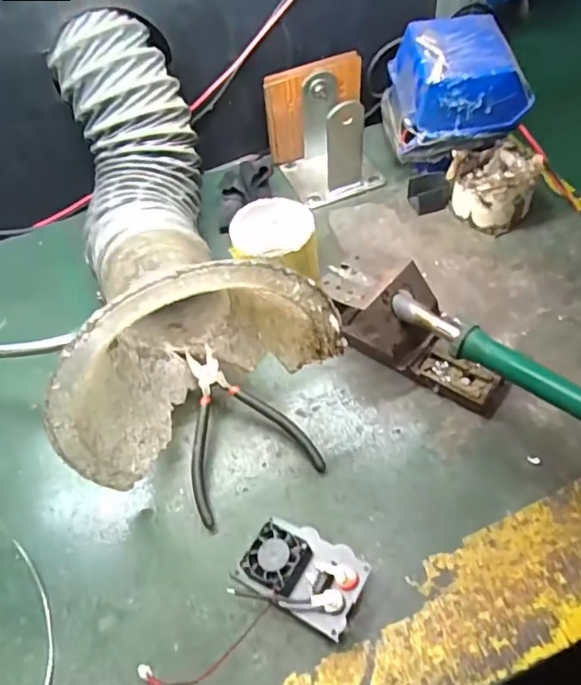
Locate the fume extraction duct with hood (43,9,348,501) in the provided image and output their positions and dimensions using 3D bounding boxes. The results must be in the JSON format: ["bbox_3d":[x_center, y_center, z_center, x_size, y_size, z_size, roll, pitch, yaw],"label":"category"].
[{"bbox_3d":[-0.140,-0.092,0.501,0.204,0.197,0.359,-25,57,-12],"label":"fume extraction duct with hood"}]

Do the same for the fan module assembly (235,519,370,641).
[{"bbox_3d":[0.009,0.167,0.412,0.087,0.028,0.057,24,61,19],"label":"fan module assembly"}]

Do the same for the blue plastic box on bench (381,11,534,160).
[{"bbox_3d":[0.182,-0.286,0.632,0.144,0.109,0.111,-6,54,1],"label":"blue plastic box on bench"}]

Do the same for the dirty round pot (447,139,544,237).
[{"bbox_3d":[0.222,-0.174,0.613,0.082,0.060,0.092,-21,57,-10],"label":"dirty round pot"}]

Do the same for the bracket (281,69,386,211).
[{"bbox_3d":[0.047,-0.233,0.649,0.102,0.108,0.087,-22,57,-11],"label":"bracket"}]

